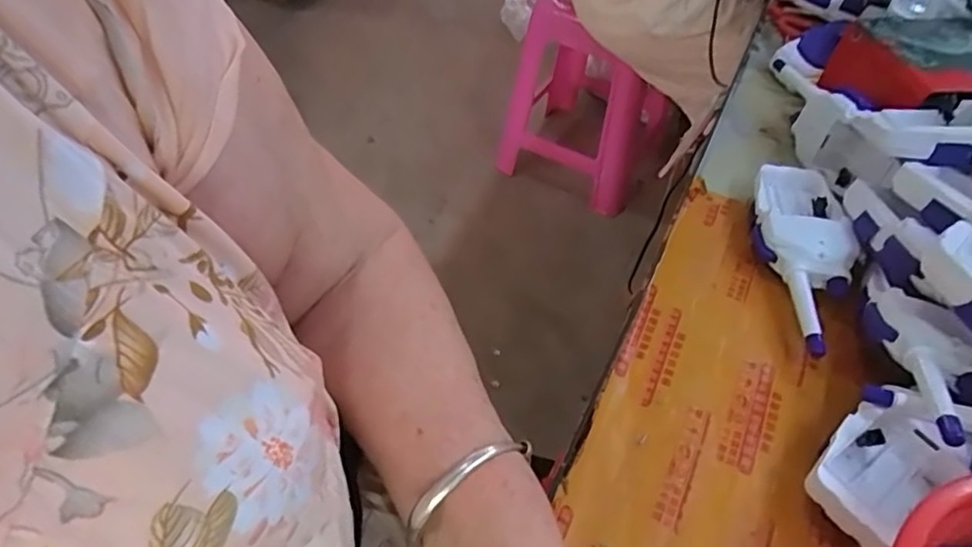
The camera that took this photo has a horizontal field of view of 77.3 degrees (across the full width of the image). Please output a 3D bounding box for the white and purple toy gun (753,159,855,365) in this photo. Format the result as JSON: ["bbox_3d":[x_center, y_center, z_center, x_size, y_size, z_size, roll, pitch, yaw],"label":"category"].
[{"bbox_3d":[0.225,-0.015,0.432,0.060,0.038,0.167,9,48,4],"label":"white and purple toy gun"}]

